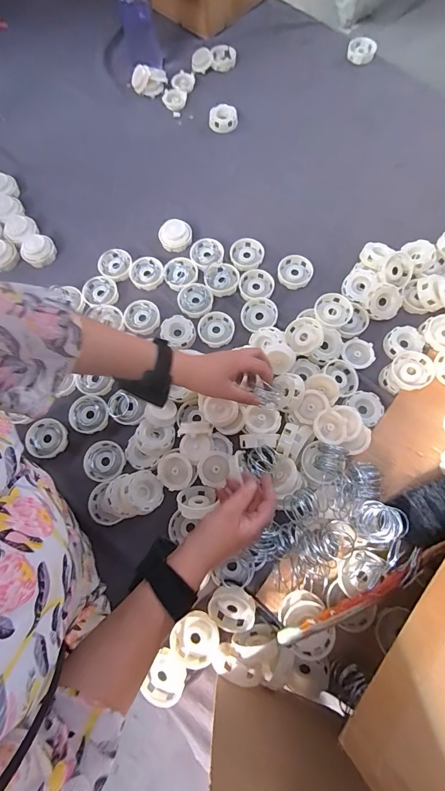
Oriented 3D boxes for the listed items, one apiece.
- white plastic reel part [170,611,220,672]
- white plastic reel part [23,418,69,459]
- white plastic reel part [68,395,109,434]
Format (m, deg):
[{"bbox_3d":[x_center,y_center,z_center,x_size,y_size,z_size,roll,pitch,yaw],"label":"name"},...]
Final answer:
[{"bbox_3d":[-0.033,0.313,0.465,0.056,0.020,0.056,41,79,13],"label":"white plastic reel part"},{"bbox_3d":[-0.279,0.068,0.573,0.060,0.012,0.061,-1,74,2],"label":"white plastic reel part"},{"bbox_3d":[-0.217,0.031,0.588,0.060,0.013,0.060,-3,73,1],"label":"white plastic reel part"}]

